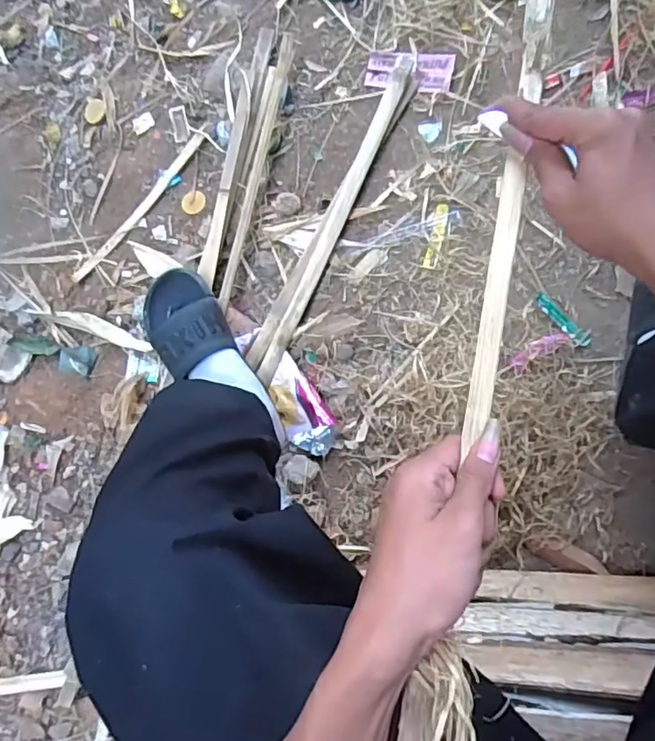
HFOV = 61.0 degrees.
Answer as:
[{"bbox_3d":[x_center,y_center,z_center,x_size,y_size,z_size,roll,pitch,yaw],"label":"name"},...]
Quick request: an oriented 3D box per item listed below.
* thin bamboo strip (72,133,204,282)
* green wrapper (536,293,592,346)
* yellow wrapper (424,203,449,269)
[{"bbox_3d":[-0.295,-0.251,0.864,0.016,0.013,0.294,44,94,7],"label":"thin bamboo strip"},{"bbox_3d":[0.321,-0.069,0.759,0.020,0.013,0.091,-41,83,5],"label":"green wrapper"},{"bbox_3d":[0.157,-0.193,0.798,0.019,0.004,0.093,13,90,8],"label":"yellow wrapper"}]

